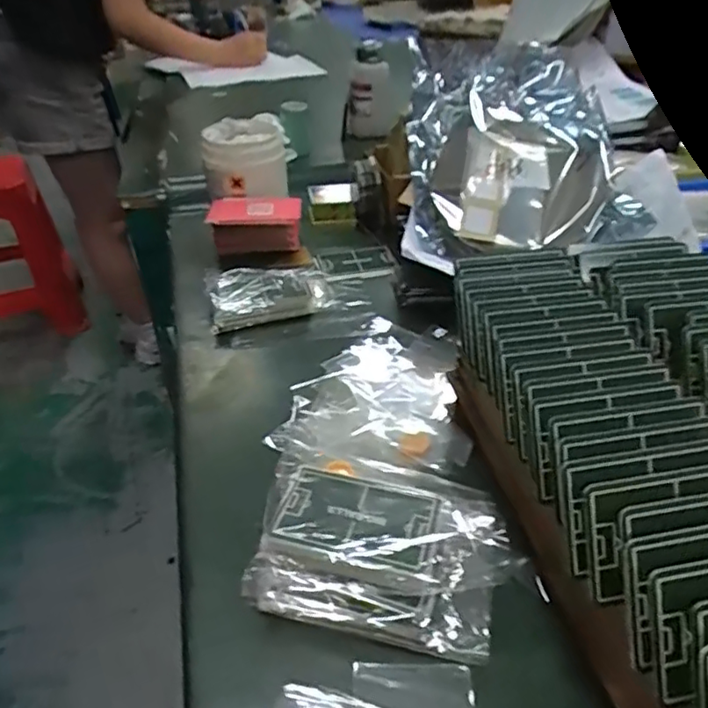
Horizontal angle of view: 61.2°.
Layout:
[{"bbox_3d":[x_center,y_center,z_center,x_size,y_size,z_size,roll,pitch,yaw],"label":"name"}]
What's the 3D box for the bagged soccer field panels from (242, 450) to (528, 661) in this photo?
[{"bbox_3d":[0.017,0.105,0.331,0.129,0.045,0.095,5,37,8],"label":"bagged soccer field panels"}]

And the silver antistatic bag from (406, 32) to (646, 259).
[{"bbox_3d":[0.162,-0.223,0.633,0.201,0.058,0.273,-8,65,-4],"label":"silver antistatic bag"}]

